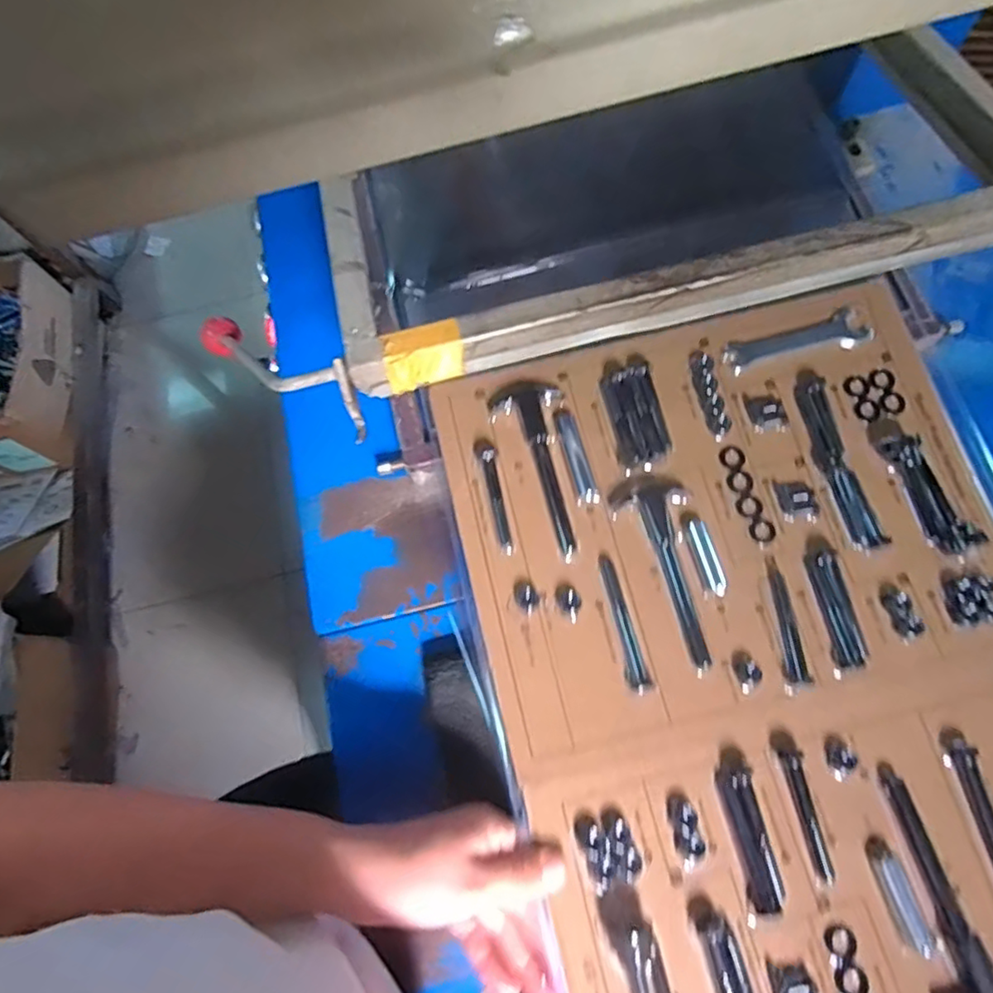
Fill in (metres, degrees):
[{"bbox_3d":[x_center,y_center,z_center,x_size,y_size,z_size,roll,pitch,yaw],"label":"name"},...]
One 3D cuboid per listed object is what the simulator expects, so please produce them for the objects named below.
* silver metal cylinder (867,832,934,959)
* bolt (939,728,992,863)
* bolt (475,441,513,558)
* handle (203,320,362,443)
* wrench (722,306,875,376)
[{"bbox_3d":[0.247,0.243,0.371,0.014,0.008,0.061,-14,72,-1],"label":"silver metal cylinder"},{"bbox_3d":[0.309,0.199,0.382,0.018,0.012,0.099,-16,72,-1],"label":"bolt"},{"bbox_3d":[0.000,-0.003,0.457,0.014,0.010,0.093,-13,72,0],"label":"bolt"},{"bbox_3d":[-0.150,-0.083,0.413,0.163,0.051,0.034,26,69,38],"label":"handle"},{"bbox_3d":[0.241,-0.122,0.489,0.115,0.012,0.035,-19,72,-2],"label":"wrench"}]

